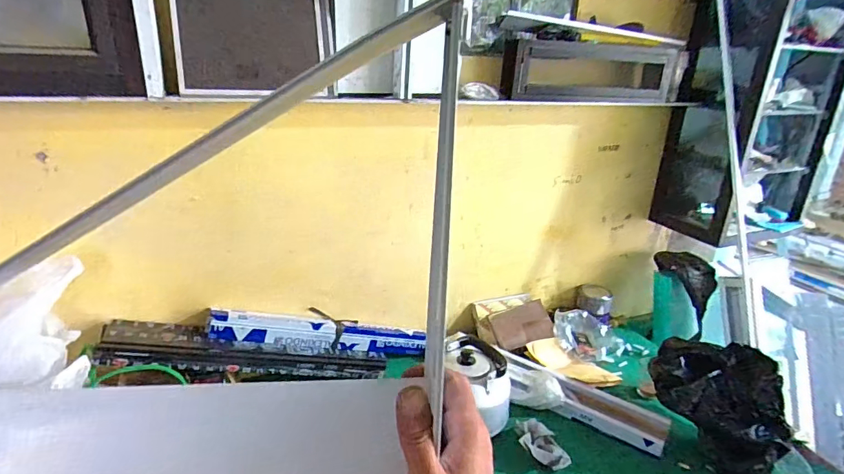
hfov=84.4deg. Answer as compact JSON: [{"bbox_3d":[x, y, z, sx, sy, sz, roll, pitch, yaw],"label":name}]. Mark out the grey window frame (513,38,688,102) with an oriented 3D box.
[{"bbox_3d":[0.493,-0.447,1.280,0.548,0.170,0.065,-4,32,-16],"label":"grey window frame"}]

